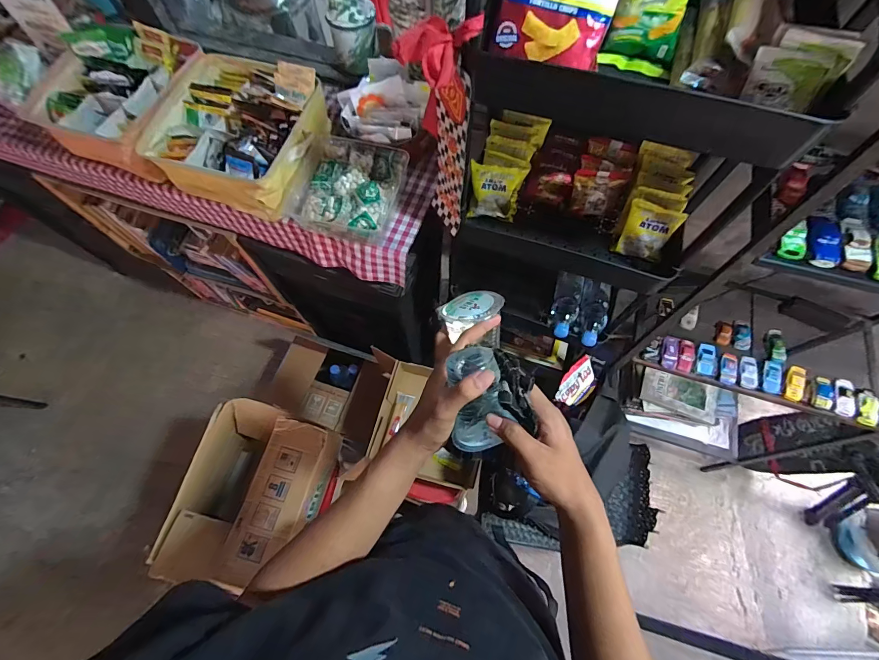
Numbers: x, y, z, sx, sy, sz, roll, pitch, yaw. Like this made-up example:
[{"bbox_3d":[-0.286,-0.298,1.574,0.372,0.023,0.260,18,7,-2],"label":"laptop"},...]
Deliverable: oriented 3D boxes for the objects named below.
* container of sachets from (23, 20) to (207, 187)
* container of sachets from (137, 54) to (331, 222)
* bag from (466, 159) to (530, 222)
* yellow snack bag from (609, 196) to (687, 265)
[{"bbox_3d":[-0.663,-0.492,0.793,0.287,0.107,0.290,17,69,7],"label":"container of sachets"},{"bbox_3d":[-0.395,-0.406,0.769,0.315,0.123,0.285,21,69,8],"label":"container of sachets"},{"bbox_3d":[0.112,-0.268,0.735,0.105,0.099,0.050,6,23,4],"label":"bag"},{"bbox_3d":[0.378,-0.179,0.688,0.087,0.095,0.028,24,27,8],"label":"yellow snack bag"}]

